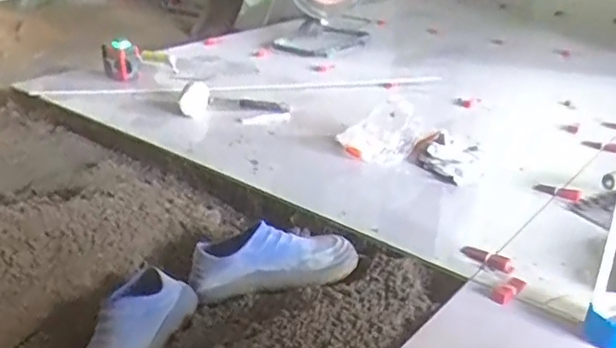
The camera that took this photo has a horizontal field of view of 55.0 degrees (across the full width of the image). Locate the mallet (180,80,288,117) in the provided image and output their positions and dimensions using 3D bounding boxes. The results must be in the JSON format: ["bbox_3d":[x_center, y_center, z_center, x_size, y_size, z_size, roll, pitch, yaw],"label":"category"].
[{"bbox_3d":[-0.207,-0.181,1.545,0.289,0.082,0.104,12,29,23],"label":"mallet"}]

